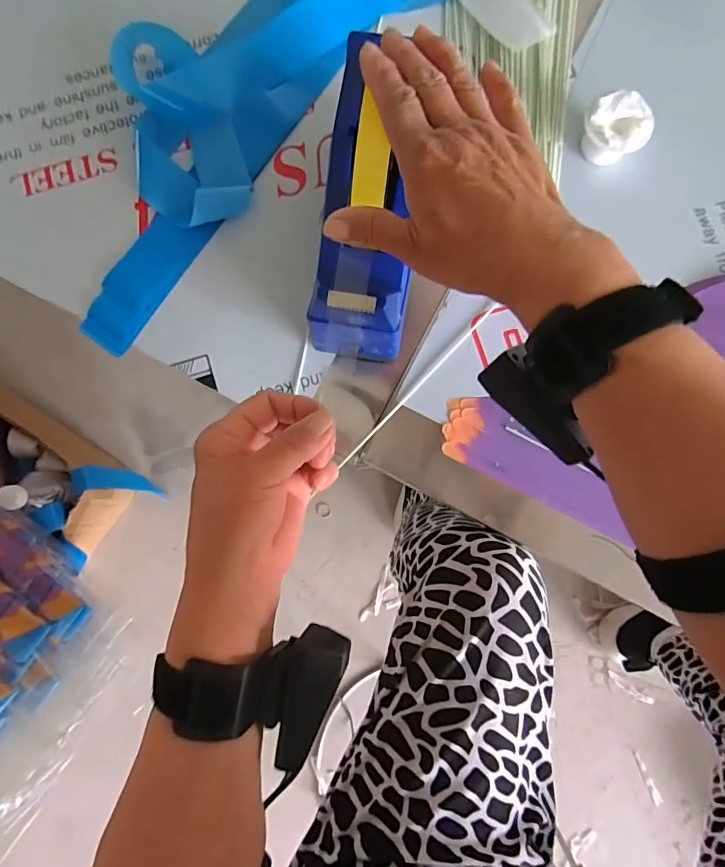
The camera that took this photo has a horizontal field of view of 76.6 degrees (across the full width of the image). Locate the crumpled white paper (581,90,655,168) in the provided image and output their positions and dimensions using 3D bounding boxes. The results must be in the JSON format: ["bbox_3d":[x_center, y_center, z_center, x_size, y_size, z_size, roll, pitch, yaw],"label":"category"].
[{"bbox_3d":[0.210,-0.251,0.385,0.050,0.040,0.045,36,86,5],"label":"crumpled white paper"}]

